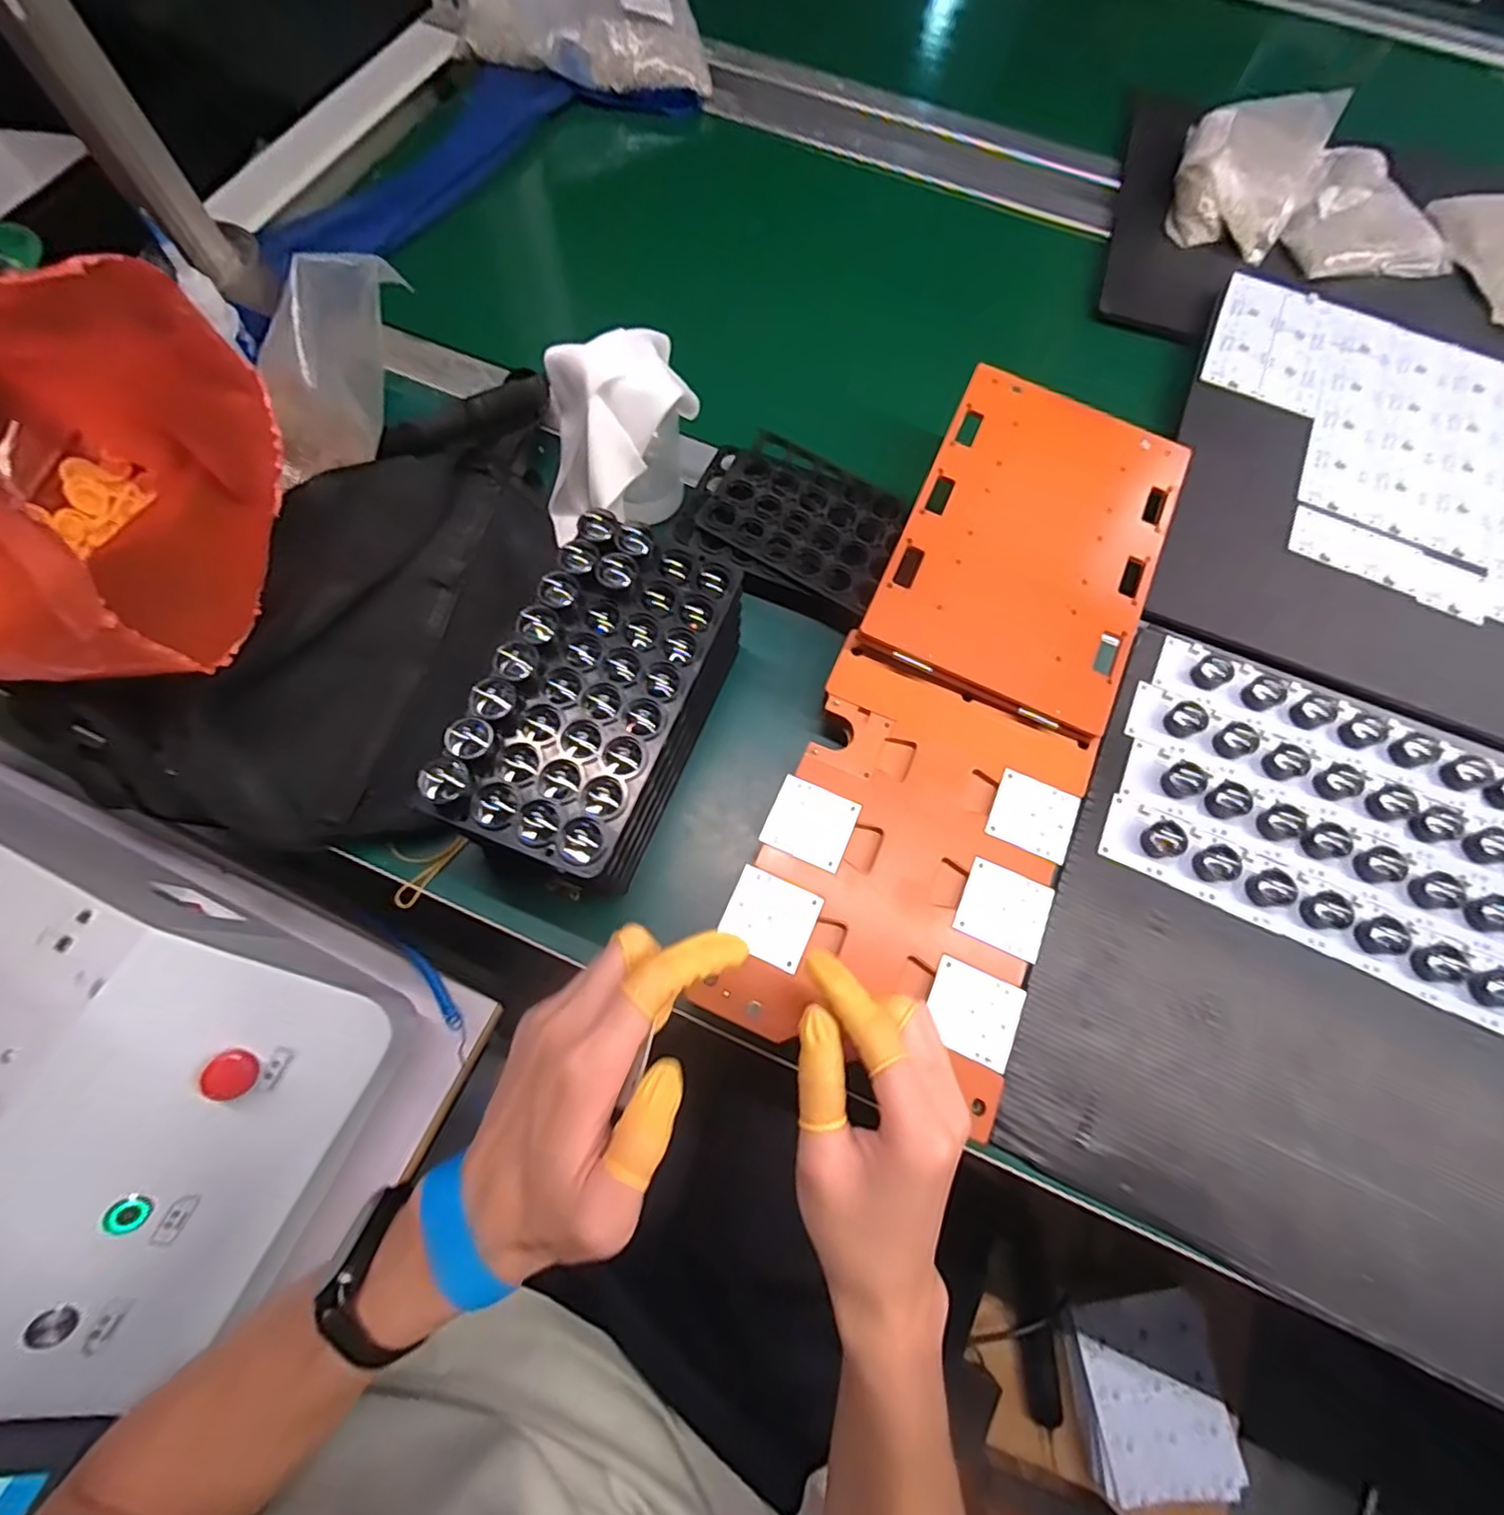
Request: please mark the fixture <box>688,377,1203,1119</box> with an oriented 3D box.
[{"bbox_3d":[0.138,-0.038,0.395,0.164,0.025,0.450,24,77,8],"label":"fixture"}]

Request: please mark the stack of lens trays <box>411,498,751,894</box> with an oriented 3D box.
[{"bbox_3d":[-0.084,-0.024,0.374,0.099,0.107,0.196,20,73,7],"label":"stack of lens trays"}]

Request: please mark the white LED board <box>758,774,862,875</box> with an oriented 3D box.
[{"bbox_3d":[0.035,0.039,0.376,0.048,0.005,0.044,24,71,6],"label":"white LED board"}]

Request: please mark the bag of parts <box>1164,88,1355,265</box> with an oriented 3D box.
[{"bbox_3d":[0.466,-0.552,0.602,0.118,0.047,0.163,20,73,7],"label":"bag of parts"}]

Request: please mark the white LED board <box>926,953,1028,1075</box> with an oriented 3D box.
[{"bbox_3d":[0.119,0.136,0.344,0.048,0.004,0.044,25,70,8],"label":"white LED board"}]

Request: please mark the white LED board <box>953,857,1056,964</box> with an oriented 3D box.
[{"bbox_3d":[0.143,0.086,0.363,0.048,0.004,0.044,24,71,6],"label":"white LED board"}]

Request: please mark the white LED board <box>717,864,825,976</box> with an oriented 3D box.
[{"bbox_3d":[0.010,0.089,0.357,0.048,0.004,0.044,24,71,7],"label":"white LED board"}]

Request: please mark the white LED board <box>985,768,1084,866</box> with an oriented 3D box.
[{"bbox_3d":[0.169,0.035,0.385,0.048,0.004,0.046,24,69,8],"label":"white LED board"}]

